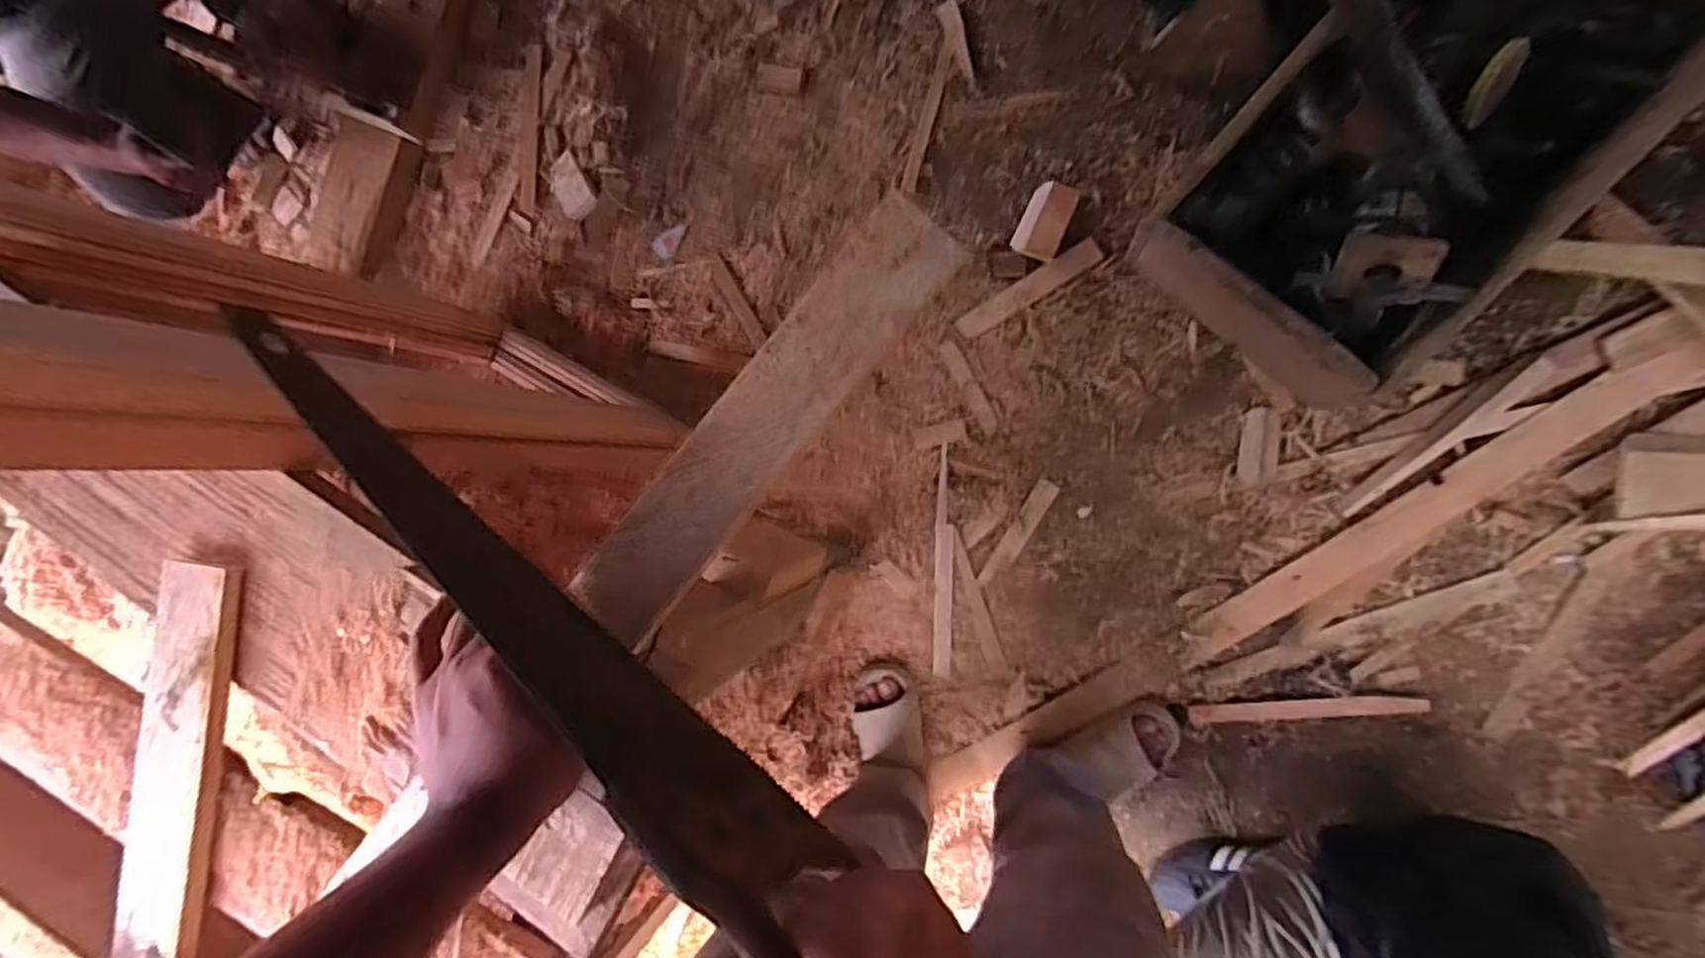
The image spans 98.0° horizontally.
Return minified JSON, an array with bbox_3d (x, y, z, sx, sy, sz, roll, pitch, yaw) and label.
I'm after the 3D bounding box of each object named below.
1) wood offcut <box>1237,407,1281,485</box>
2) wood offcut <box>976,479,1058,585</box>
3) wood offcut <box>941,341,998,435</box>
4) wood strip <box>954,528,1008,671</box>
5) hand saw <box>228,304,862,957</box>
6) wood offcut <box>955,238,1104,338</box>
[{"bbox_3d":[0.580,-0.046,1.054,0.050,0.016,0.106,8,92,9],"label":"wood offcut"},{"bbox_3d":[0.255,0.086,1.138,0.031,0.007,0.185,33,95,7],"label":"wood offcut"},{"bbox_3d":[0.179,-0.141,1.132,0.030,0.005,0.152,-29,86,8],"label":"wood offcut"},{"bbox_3d":[0.197,0.195,1.171,0.028,0.005,0.232,-17,94,24],"label":"wood strip"},{"bbox_3d":[-0.173,0.078,0.407,0.520,0.100,0.022,42,96,13],"label":"hand saw"},{"bbox_3d":[0.263,-0.284,1.110,0.227,0.014,0.040,-30,86,8],"label":"wood offcut"}]

